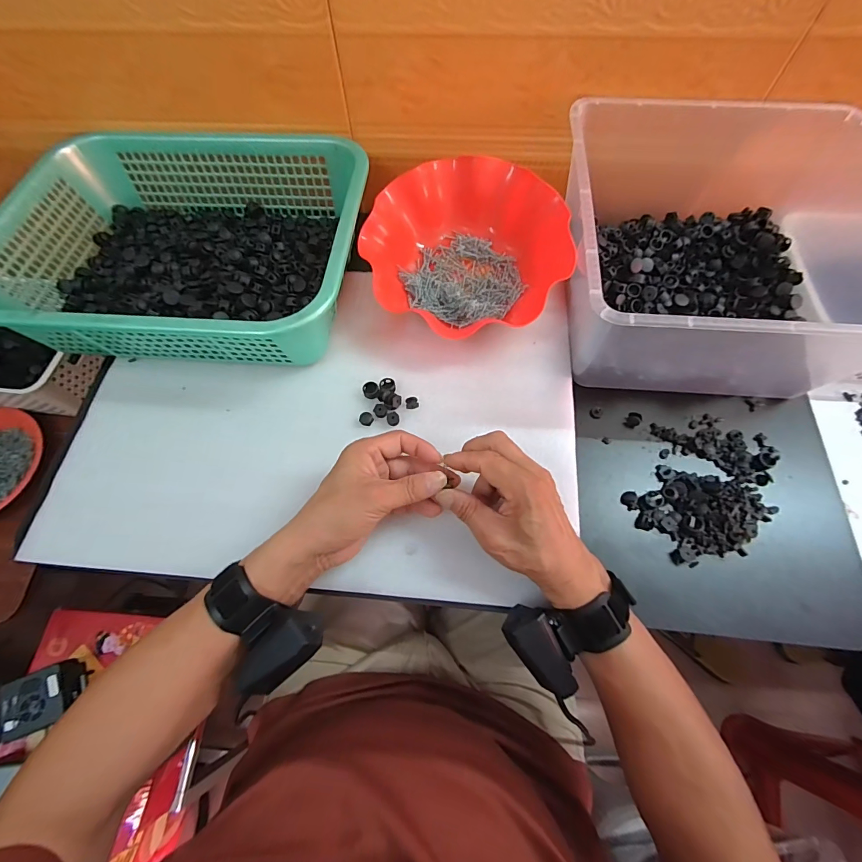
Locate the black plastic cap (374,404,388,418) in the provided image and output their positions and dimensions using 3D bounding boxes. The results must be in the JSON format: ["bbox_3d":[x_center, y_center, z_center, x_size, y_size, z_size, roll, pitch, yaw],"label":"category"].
[{"bbox_3d":[-0.052,-0.021,0.418,0.014,0.006,0.013,0,69,1],"label":"black plastic cap"}]

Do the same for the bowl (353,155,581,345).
[{"bbox_3d":[0.035,-0.212,0.461,0.212,0.071,0.198,0,69,1],"label":"bowl"}]

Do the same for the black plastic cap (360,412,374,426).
[{"bbox_3d":[-0.067,-0.013,0.418,0.013,0.007,0.013,0,69,1],"label":"black plastic cap"}]

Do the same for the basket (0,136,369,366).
[{"bbox_3d":[-0.267,-0.215,0.450,0.373,0.096,0.287,4,69,2],"label":"basket"}]

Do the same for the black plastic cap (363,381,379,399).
[{"bbox_3d":[-0.063,-0.043,0.427,0.016,0.008,0.019,-14,69,-5],"label":"black plastic cap"}]

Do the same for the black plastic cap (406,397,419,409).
[{"bbox_3d":[-0.020,-0.029,0.422,0.013,0.009,0.011,-14,69,-4],"label":"black plastic cap"}]

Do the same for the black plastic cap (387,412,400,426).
[{"bbox_3d":[-0.039,-0.013,0.415,0.013,0.007,0.015,-14,69,-5],"label":"black plastic cap"}]

